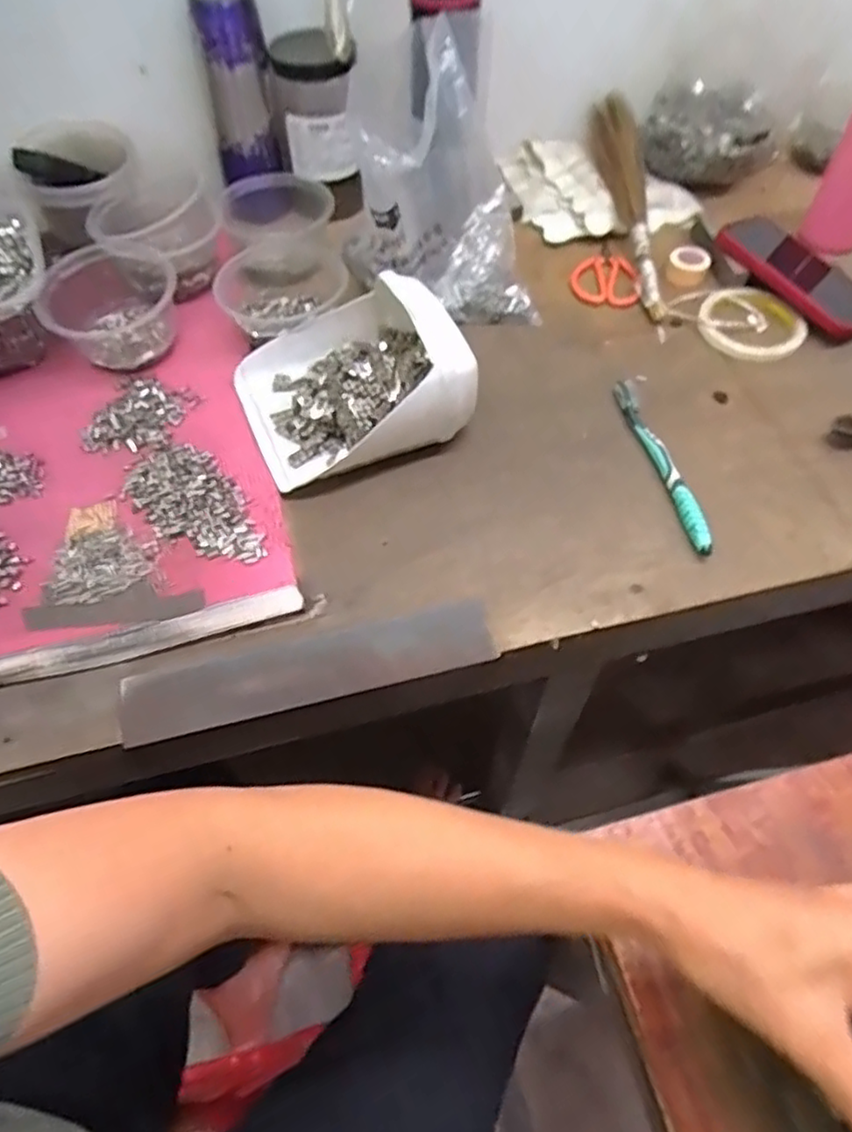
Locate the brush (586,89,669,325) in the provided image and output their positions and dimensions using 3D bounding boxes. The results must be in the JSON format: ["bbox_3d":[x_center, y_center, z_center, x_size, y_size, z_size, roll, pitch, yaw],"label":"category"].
[{"bbox_3d":[0.214,-0.376,0.725,0.040,0.028,0.294,-4,69,-3],"label":"brush"}]

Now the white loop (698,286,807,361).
[{"bbox_3d":[0.310,-0.234,0.666,0.095,0.011,0.097,0,57,0],"label":"white loop"}]

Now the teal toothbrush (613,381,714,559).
[{"bbox_3d":[0.191,-0.084,0.566,0.017,0.014,0.180,-10,58,-7],"label":"teal toothbrush"}]

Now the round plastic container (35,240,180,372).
[{"bbox_3d":[-0.278,-0.232,0.617,0.110,0.064,0.110,0,57,0],"label":"round plastic container"}]

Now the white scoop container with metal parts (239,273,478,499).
[{"bbox_3d":[-0.063,-0.156,0.569,0.169,0.095,0.150,-19,59,-12],"label":"white scoop container with metal parts"}]

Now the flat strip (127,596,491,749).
[{"bbox_3d":[-0.078,0.068,0.468,0.245,0.007,0.050,-14,58,-9],"label":"flat strip"}]

